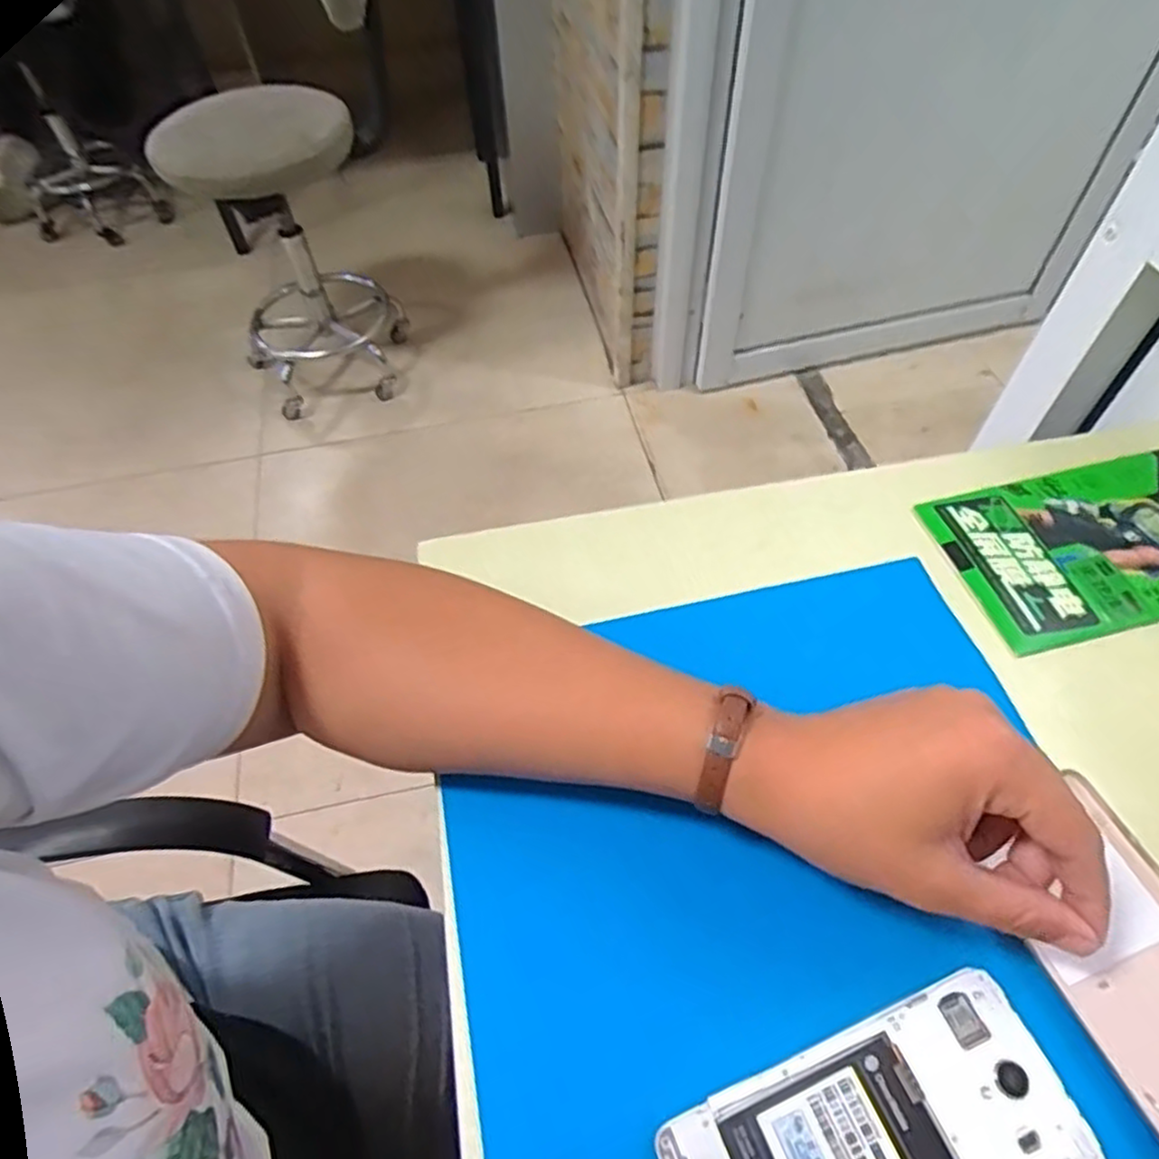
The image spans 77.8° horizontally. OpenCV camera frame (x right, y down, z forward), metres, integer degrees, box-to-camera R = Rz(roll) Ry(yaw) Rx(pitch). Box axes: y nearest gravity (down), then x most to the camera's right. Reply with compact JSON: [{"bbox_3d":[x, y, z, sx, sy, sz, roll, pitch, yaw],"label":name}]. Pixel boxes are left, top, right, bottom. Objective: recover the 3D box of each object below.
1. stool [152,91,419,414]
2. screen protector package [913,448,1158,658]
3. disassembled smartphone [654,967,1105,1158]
[{"bbox_3d":[-0.557,-0.645,1.431,0.341,0.535,0.332,-24,58,-13],"label":"stool"},{"bbox_3d":[0.305,-0.024,0.409,0.186,0.004,0.107,-13,56,-7],"label":"screen protector package"},{"bbox_3d":[0.106,0.204,0.256,0.144,0.008,0.069,-19,57,-11],"label":"disassembled smartphone"}]

